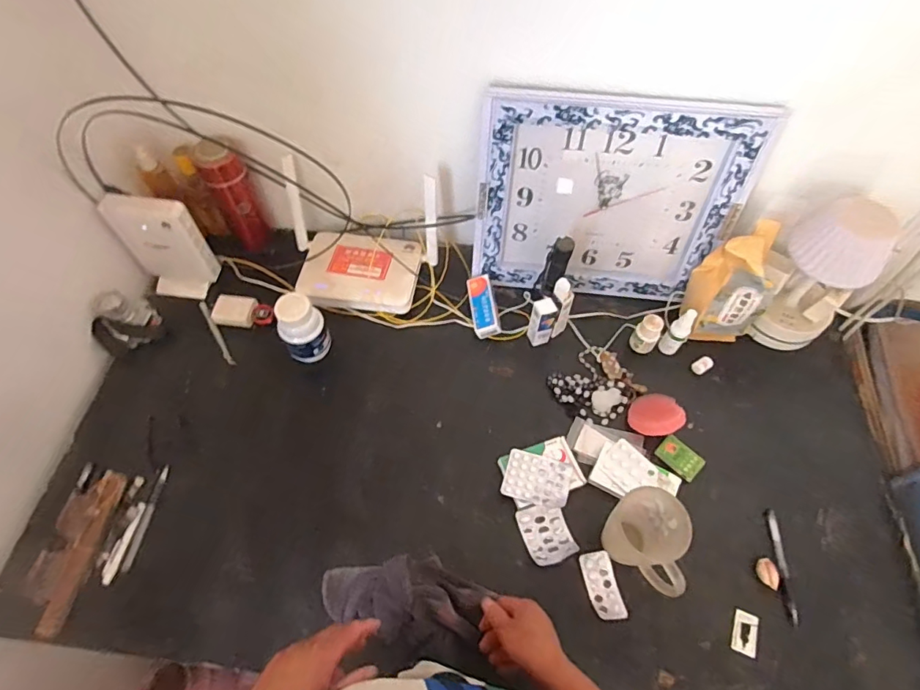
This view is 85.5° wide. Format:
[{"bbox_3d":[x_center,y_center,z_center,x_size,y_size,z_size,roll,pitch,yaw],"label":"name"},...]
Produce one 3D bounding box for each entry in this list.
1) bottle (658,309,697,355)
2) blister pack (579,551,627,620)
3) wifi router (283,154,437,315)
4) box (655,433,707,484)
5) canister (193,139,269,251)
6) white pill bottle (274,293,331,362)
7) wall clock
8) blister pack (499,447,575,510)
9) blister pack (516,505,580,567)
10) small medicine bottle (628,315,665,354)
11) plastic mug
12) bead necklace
[{"bbox_3d":[0.332,-0.019,0.754,0.030,0.085,0.026,30,65,16],"label":"bottle"},{"bbox_3d":[0.177,0.300,0.618,0.035,0.013,0.076,-12,61,-7],"label":"blister pack"},{"bbox_3d":[-0.159,-0.170,0.807,0.243,0.150,0.205,-1,60,0],"label":"wifi router"},{"bbox_3d":[0.308,0.158,0.697,0.037,0.016,0.059,-40,68,-20],"label":"box"},{"bbox_3d":[-0.362,-0.238,0.813,0.058,0.214,0.057,-27,64,-14],"label":"canister"},{"bbox_3d":[-0.234,-0.024,0.746,0.070,0.109,0.059,-28,64,-15],"label":"white pill bottle"},{"bbox_3d":[0.217,-0.208,0.747,0.374,0.314,0.029,6,47,2],"label":"wall clock"},{"bbox_3d":[0.104,0.180,0.669,0.087,0.004,0.066,15,62,11],"label":"blister pack"},{"bbox_3d":[0.113,0.245,0.647,0.061,0.011,0.072,-14,61,-8],"label":"blister pack"},{"bbox_3d":[0.290,-0.017,0.772,0.037,0.058,0.034,30,65,16],"label":"small medicine bottle"},{"bbox_3d":[0.226,0.235,0.597,0.106,0.111,0.080,41,68,21],"label":"plastic mug"},{"bbox_3d":[0.205,0.061,0.756,0.115,0.015,0.108,-33,65,-17],"label":"bead necklace"}]

